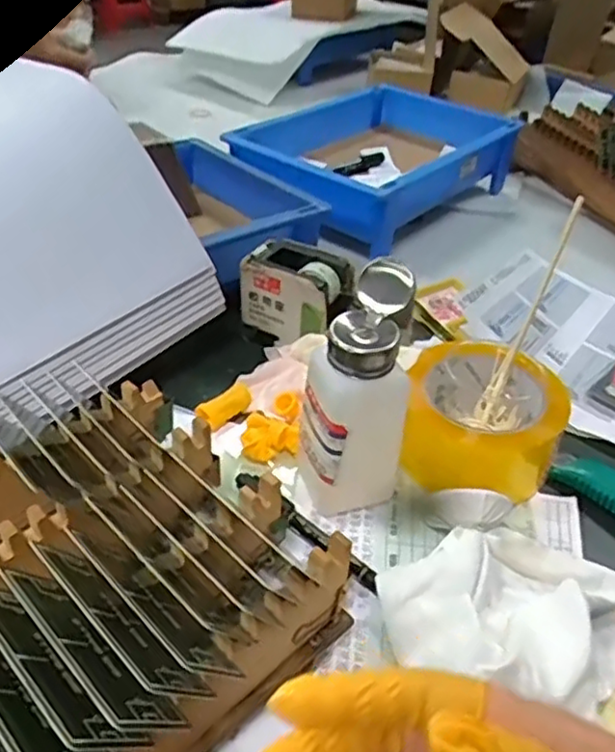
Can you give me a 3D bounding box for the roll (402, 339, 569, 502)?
[{"bbox_3d":[0.120,0.030,0.462,0.098,0.068,0.098,3,38,-3],"label":"roll"}]

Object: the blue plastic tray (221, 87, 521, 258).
[{"bbox_3d":[0.068,-0.252,0.780,0.236,0.086,0.292,29,43,28],"label":"blue plastic tray"}]

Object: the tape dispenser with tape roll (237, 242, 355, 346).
[{"bbox_3d":[-0.008,-0.068,0.547,0.079,0.059,0.050,23,41,21],"label":"tape dispenser with tape roll"}]

